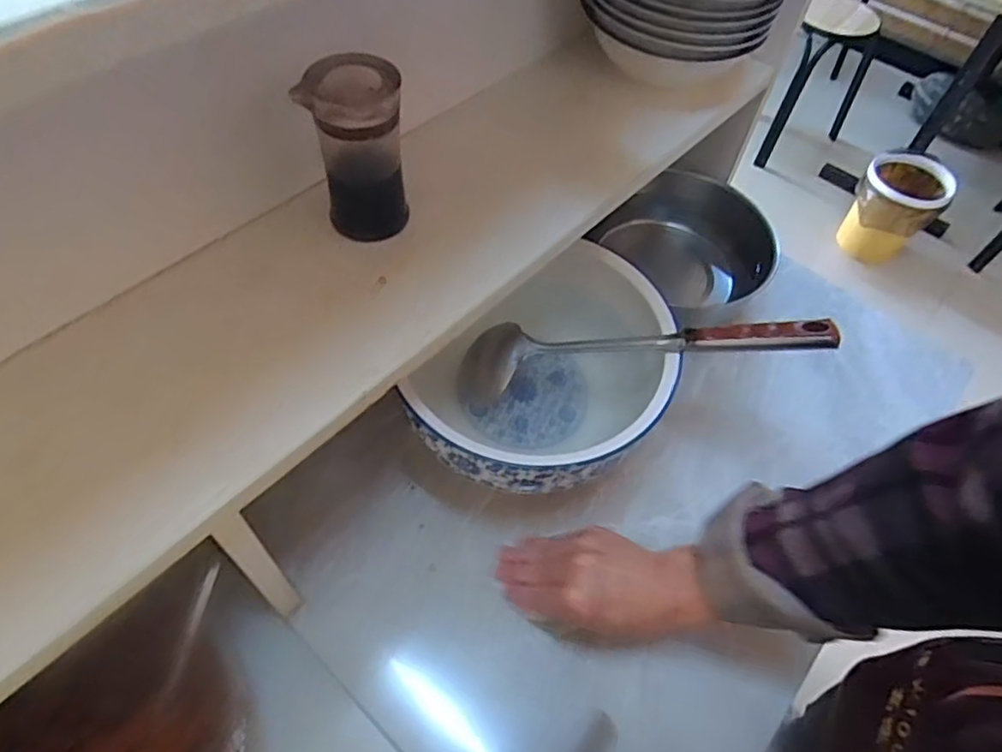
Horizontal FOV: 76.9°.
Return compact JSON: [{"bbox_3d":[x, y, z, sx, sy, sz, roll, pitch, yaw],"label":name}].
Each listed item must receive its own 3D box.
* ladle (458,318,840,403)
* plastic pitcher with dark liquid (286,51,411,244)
[{"bbox_3d":[0.119,-0.022,0.576,0.336,0.051,0.075,-5,53,20],"label":"ladle"},{"bbox_3d":[-0.101,-0.157,0.452,0.063,0.116,0.059,2,56,-3],"label":"plastic pitcher with dark liquid"}]

